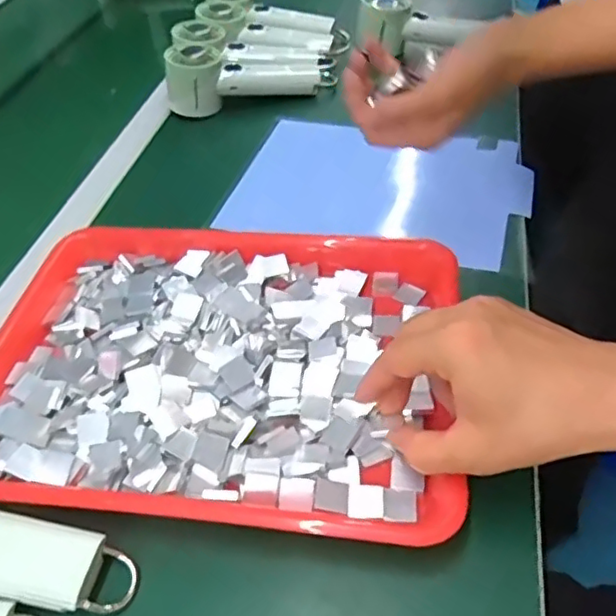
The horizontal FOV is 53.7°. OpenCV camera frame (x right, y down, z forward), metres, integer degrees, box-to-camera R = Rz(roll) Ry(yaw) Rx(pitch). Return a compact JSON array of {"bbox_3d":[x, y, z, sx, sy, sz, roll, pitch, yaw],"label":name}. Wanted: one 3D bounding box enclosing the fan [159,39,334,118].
[{"bbox_3d":[-0.068,-0.276,0.711,0.195,0.068,0.062,-12,47,-6],"label":"fan"}]

